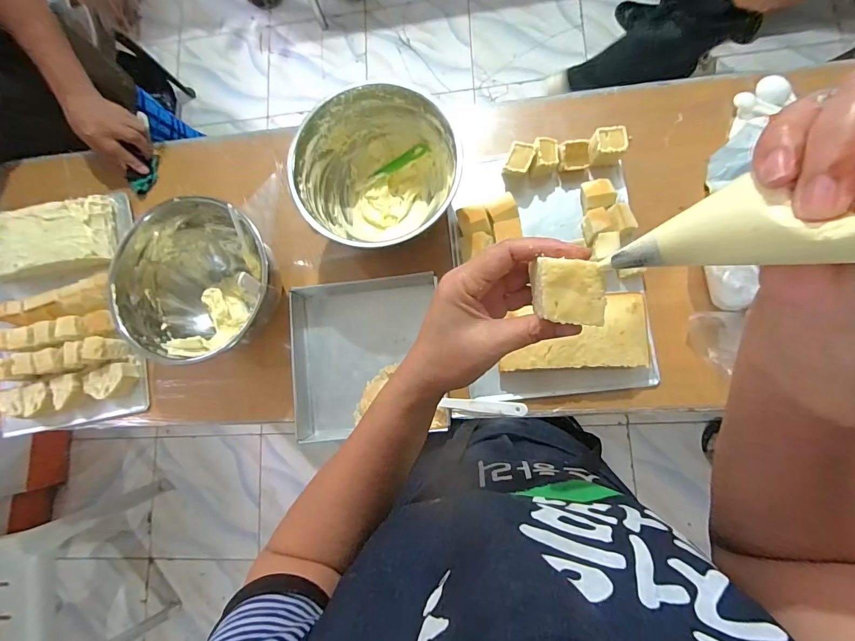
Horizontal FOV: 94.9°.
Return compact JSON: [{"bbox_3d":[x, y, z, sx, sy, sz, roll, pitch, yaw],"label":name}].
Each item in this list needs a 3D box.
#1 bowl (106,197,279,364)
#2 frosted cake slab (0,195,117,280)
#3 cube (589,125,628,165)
[{"bbox_3d":[-0.306,-0.048,0.556,0.203,0.126,0.200,-1,82,6],"label":"bowl"},{"bbox_3d":[-0.600,-0.125,0.623,0.191,0.059,0.108,-19,81,3],"label":"frosted cake slab"},{"bbox_3d":[0.245,-0.238,0.536,0.046,0.031,0.038,3,83,7],"label":"cube"}]

